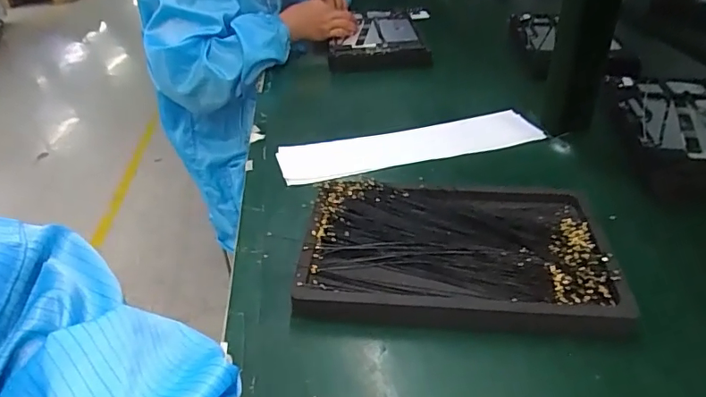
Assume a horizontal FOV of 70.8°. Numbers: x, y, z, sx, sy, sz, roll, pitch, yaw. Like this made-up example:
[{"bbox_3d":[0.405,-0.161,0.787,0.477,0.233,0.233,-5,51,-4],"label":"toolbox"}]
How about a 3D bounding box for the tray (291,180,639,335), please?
[{"bbox_3d":[0.083,0.040,0.414,0.239,0.028,0.153,1,38,9],"label":"tray"}]

